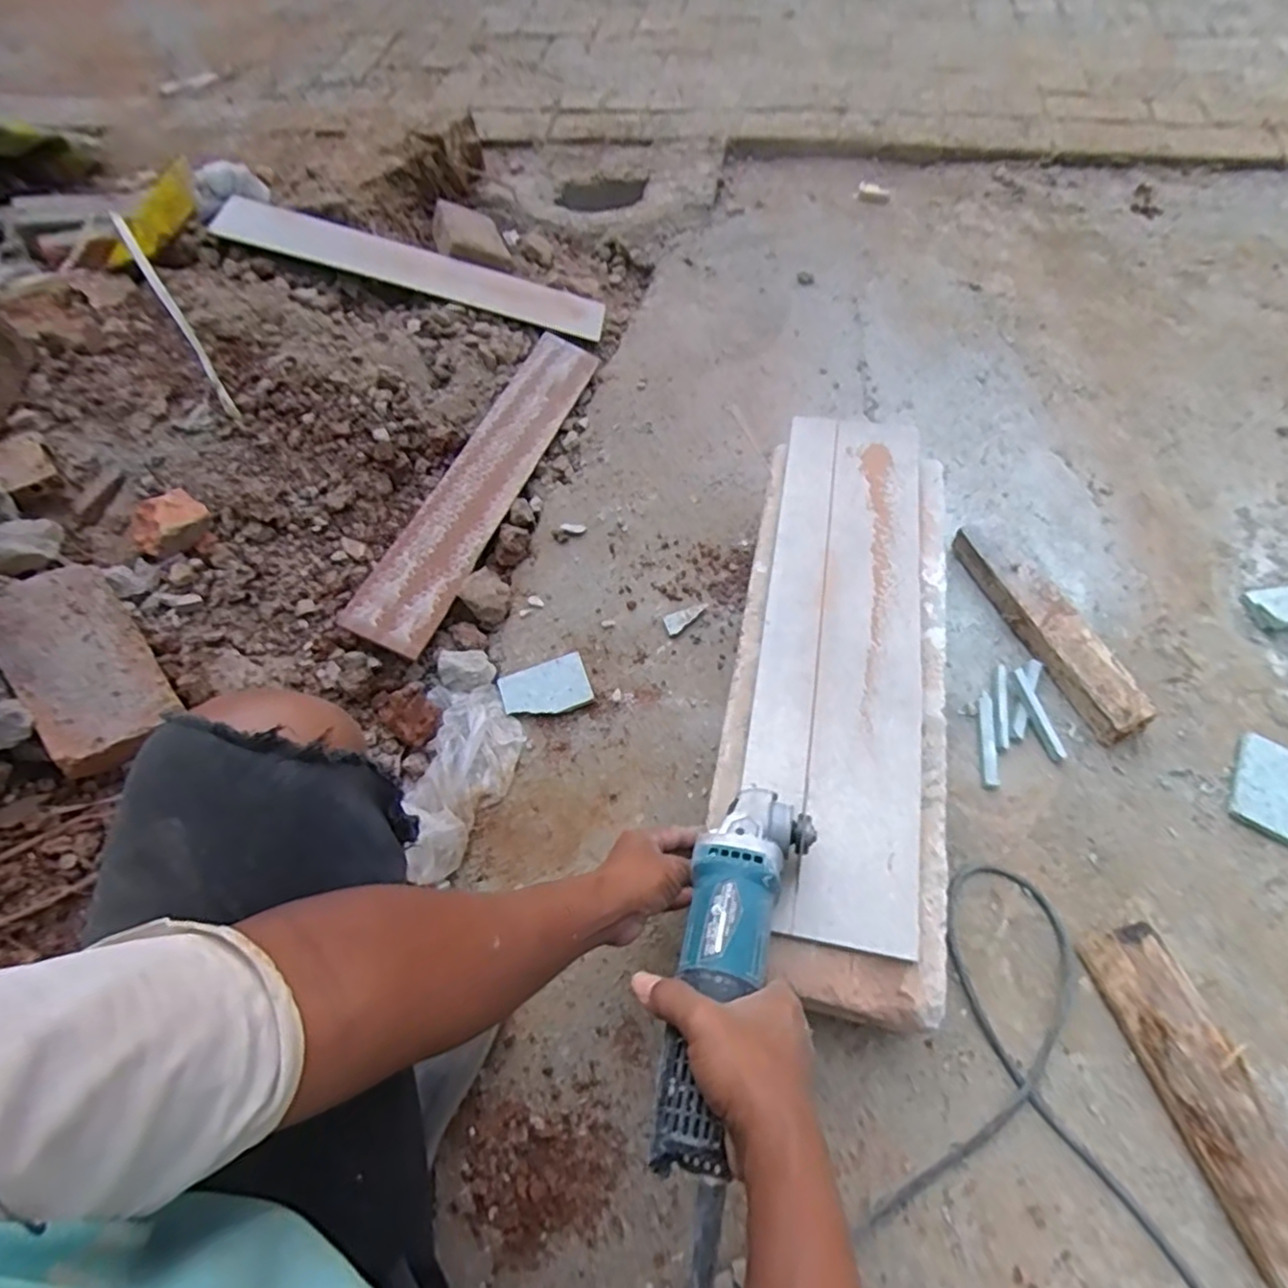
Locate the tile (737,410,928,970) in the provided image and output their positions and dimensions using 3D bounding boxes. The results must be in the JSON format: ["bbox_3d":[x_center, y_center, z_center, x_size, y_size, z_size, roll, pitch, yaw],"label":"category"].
[{"bbox_3d":[0.195,-0.016,0.659,0.152,0.010,0.582,9,60,10],"label":"tile"}]

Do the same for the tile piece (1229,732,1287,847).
[{"bbox_3d":[0.615,0.141,0.649,0.062,0.011,0.102,29,65,20],"label":"tile piece"}]

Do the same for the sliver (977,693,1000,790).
[{"bbox_3d":[0.359,0.101,0.694,0.017,0.006,0.104,6,59,8],"label":"sliver"}]

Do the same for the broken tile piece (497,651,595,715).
[{"bbox_3d":[-0.115,0.053,0.773,0.100,0.012,0.067,-19,59,-7],"label":"broken tile piece"}]

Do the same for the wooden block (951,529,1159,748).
[{"bbox_3d":[0.451,-0.023,0.748,0.059,0.045,0.284,-18,58,-8],"label":"wooden block"}]

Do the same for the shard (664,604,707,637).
[{"bbox_3d":[0.052,-0.032,0.811,0.060,0.008,0.026,-29,60,-13],"label":"shard"}]

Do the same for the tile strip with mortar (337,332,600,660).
[{"bbox_3d":[-0.213,-0.236,0.918,0.106,0.015,0.583,26,61,-3],"label":"tile strip with mortar"}]

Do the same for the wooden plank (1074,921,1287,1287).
[{"bbox_3d":[0.454,0.413,0.466,0.057,0.049,0.404,-13,57,-5],"label":"wooden plank"}]

